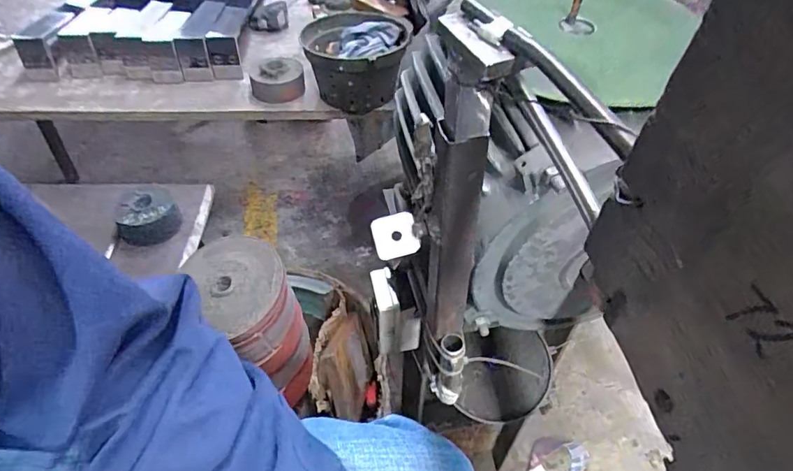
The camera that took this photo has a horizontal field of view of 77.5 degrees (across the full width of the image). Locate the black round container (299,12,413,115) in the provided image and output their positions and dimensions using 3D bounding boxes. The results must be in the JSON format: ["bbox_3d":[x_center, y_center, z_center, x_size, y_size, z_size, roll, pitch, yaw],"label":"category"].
[{"bbox_3d":[-0.080,-0.301,0.858,0.167,0.109,0.168,1,46,-1],"label":"black round container"}]

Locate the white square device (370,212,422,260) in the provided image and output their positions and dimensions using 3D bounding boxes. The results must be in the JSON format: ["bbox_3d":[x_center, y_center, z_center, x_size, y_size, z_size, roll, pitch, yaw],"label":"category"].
[{"bbox_3d":[-0.001,0.001,0.327,0.029,0.029,0.004,-13,10,-1],"label":"white square device"}]

